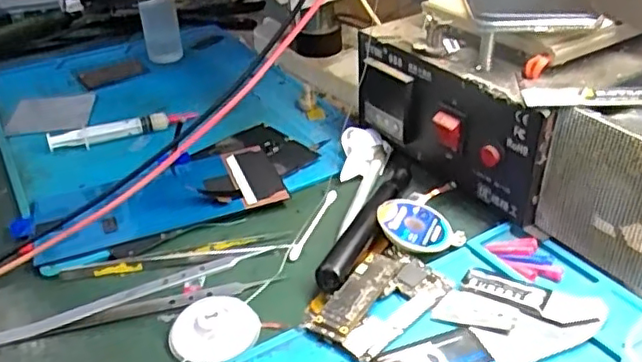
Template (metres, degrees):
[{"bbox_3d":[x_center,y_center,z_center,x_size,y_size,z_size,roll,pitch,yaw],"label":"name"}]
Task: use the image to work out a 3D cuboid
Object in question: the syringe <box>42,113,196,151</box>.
[{"bbox_3d":[-0.157,-0.040,0.494,0.114,0.018,0.009,-12,34,-11],"label":"syringe"}]

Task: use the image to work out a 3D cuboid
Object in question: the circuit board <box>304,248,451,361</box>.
[{"bbox_3d":[0.030,0.062,0.326,0.074,0.008,0.047,-29,41,-32],"label":"circuit board"}]

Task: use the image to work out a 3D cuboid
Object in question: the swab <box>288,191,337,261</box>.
[{"bbox_3d":[-0.004,0.025,0.391,0.005,0.007,0.070,9,36,19],"label":"swab"}]

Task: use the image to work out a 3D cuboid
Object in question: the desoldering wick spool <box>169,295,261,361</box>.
[{"bbox_3d":[-0.055,0.075,0.316,0.044,0.009,0.037,-13,35,-13],"label":"desoldering wick spool"}]

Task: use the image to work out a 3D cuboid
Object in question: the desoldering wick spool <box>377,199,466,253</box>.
[{"bbox_3d":[0.058,0.027,0.372,0.046,0.004,0.046,11,38,-9],"label":"desoldering wick spool"}]

